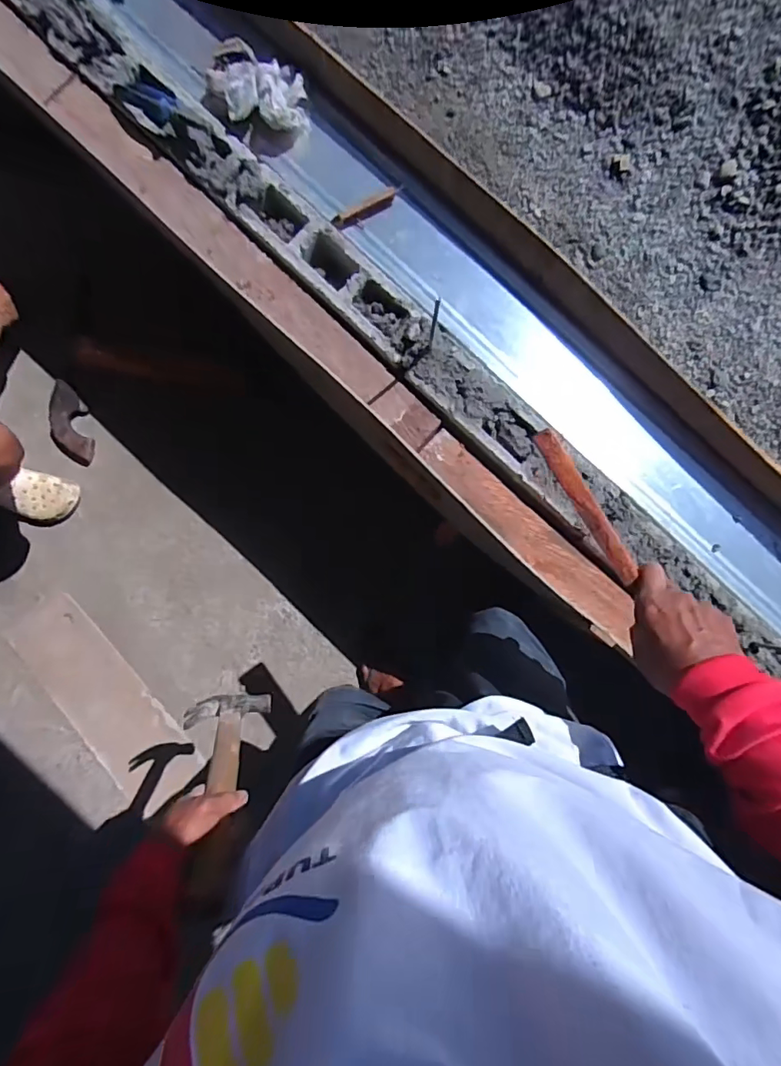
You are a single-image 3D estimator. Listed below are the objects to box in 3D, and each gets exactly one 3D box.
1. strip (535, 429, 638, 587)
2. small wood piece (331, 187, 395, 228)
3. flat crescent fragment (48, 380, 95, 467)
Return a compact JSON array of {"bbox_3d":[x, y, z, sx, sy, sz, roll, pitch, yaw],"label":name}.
[{"bbox_3d":[0.181,-0.025,0.473,0.018,0.015,0.157,-32,91,-2],"label":"strip"},{"bbox_3d":[-0.043,-0.527,0.833,0.110,0.010,0.020,-28,89,-2],"label":"small wood piece"},{"bbox_3d":[-0.748,-0.254,1.198,0.084,0.013,0.191,-11,90,-16],"label":"flat crescent fragment"}]

